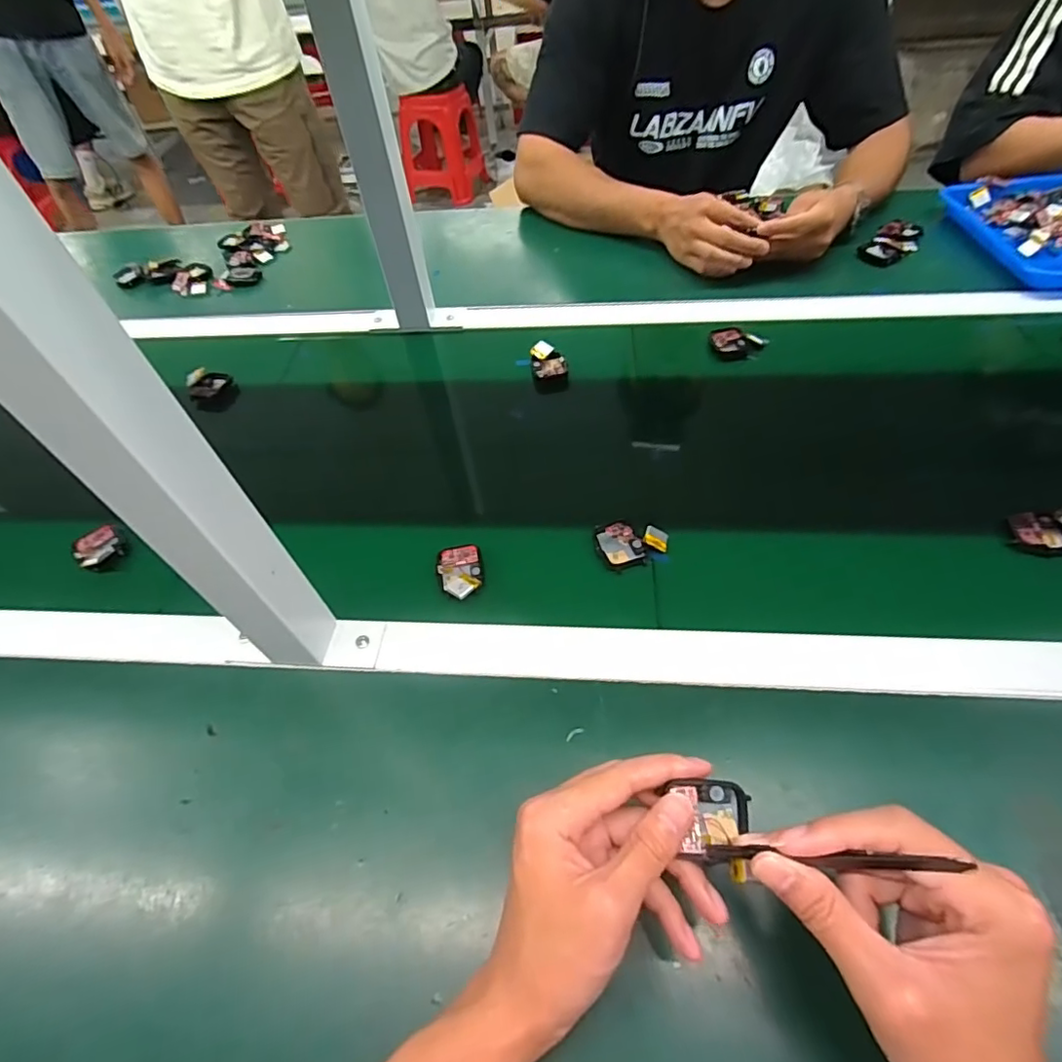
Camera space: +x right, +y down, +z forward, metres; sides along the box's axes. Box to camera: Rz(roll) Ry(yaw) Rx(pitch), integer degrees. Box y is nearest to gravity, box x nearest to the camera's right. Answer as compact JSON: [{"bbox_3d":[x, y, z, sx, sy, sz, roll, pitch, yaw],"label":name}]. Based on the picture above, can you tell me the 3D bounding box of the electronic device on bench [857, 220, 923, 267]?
[{"bbox_3d":[0.465,-0.372,0.718,0.055,0.016,0.101,36,64,28],"label":"electronic device on bench"}]

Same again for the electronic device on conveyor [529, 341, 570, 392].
[{"bbox_3d":[0.021,-0.184,0.622,0.038,0.031,0.049,-7,52,0],"label":"electronic device on conveyor"}]

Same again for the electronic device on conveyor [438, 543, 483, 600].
[{"bbox_3d":[-0.057,0.033,0.455,0.036,0.011,0.055,-11,52,-3],"label":"electronic device on conveyor"}]

